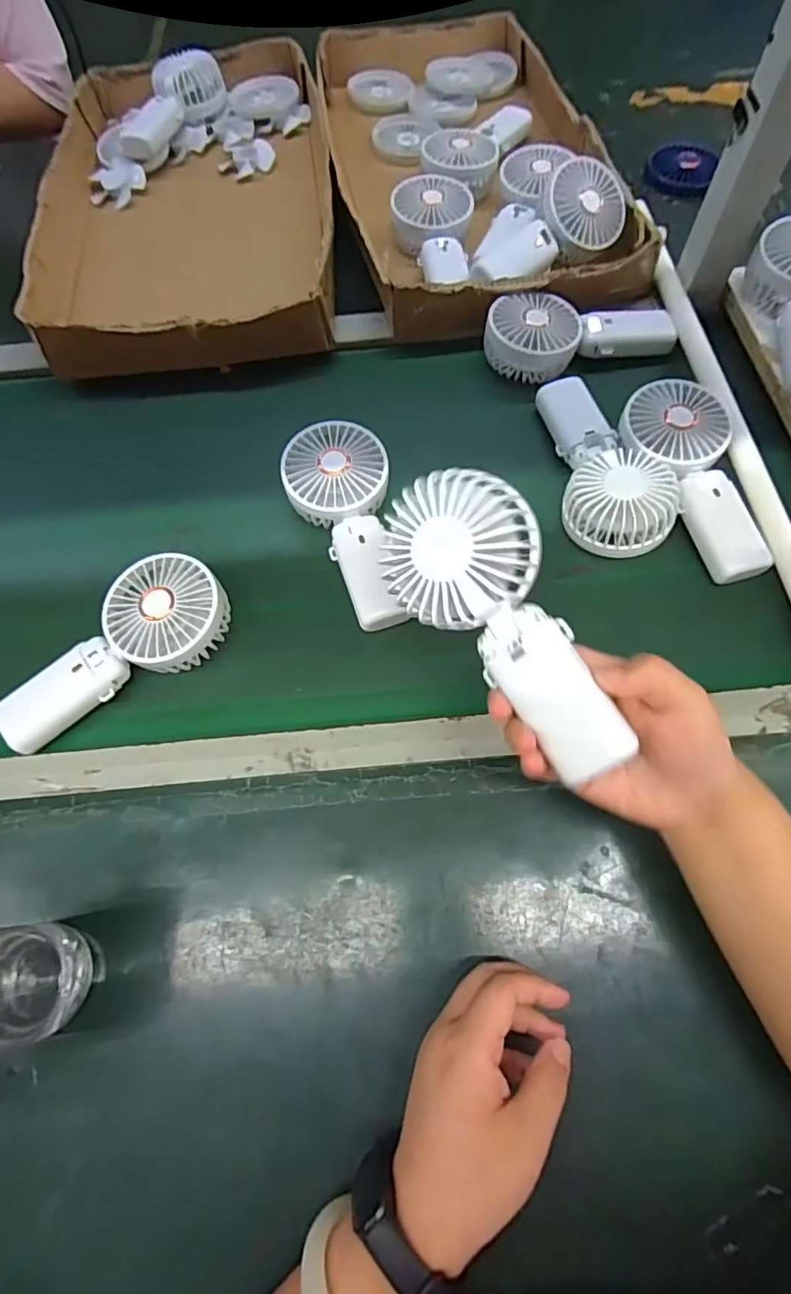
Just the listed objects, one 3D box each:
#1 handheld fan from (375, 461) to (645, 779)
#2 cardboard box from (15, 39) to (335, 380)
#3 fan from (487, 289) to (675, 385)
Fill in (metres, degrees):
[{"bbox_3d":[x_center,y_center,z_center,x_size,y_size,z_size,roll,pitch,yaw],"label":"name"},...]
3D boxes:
[{"bbox_3d":[0.062,-0.014,0.306,0.078,0.034,0.174,-32,86,-10],"label":"handheld fan"},{"bbox_3d":[-0.238,-0.516,0.649,0.317,0.061,0.519,-6,64,-1],"label":"cardboard box"},{"bbox_3d":[0.179,-0.301,0.547,0.184,0.039,0.071,-3,67,1],"label":"fan"}]

